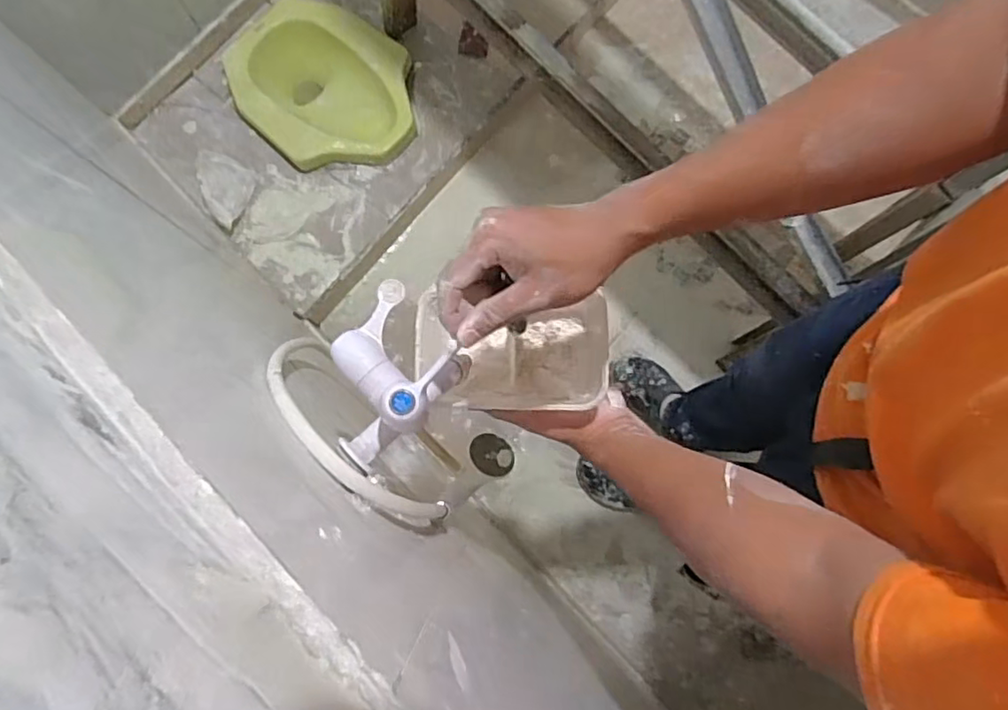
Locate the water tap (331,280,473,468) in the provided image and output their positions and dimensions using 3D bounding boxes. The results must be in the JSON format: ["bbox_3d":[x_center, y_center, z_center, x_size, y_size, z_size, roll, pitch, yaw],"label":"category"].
[{"bbox_3d":[-0.100,0.010,0.472,0.113,0.083,0.112,-41,82,-7],"label":"water tap"}]

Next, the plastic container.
[{"bbox_3d":[0.011,-0.004,0.591,0.181,0.068,0.103,-1,79,0],"label":"plastic container"}]

